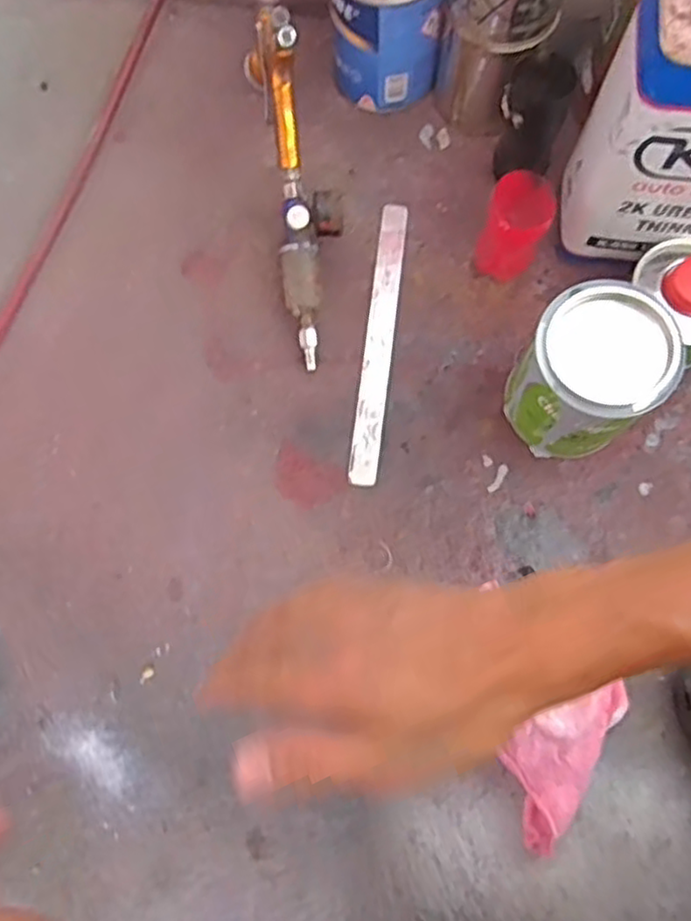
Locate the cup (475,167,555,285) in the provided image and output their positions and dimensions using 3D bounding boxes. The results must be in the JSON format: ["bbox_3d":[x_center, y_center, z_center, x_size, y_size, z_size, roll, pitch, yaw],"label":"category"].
[{"bbox_3d":[0.153,-0.205,0.637,0.053,0.100,0.060,21,76,6],"label":"cup"}]

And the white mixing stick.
[{"bbox_3d":[0.033,-0.117,0.667,0.029,0.006,0.284,7,77,1],"label":"white mixing stick"}]

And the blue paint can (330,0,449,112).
[{"bbox_3d":[0.038,-0.425,0.673,0.105,0.141,0.093,-2,75,0],"label":"blue paint can"}]

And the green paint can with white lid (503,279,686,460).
[{"bbox_3d":[0.195,-0.067,0.579,0.101,0.139,0.106,0,75,1],"label":"green paint can with white lid"}]

